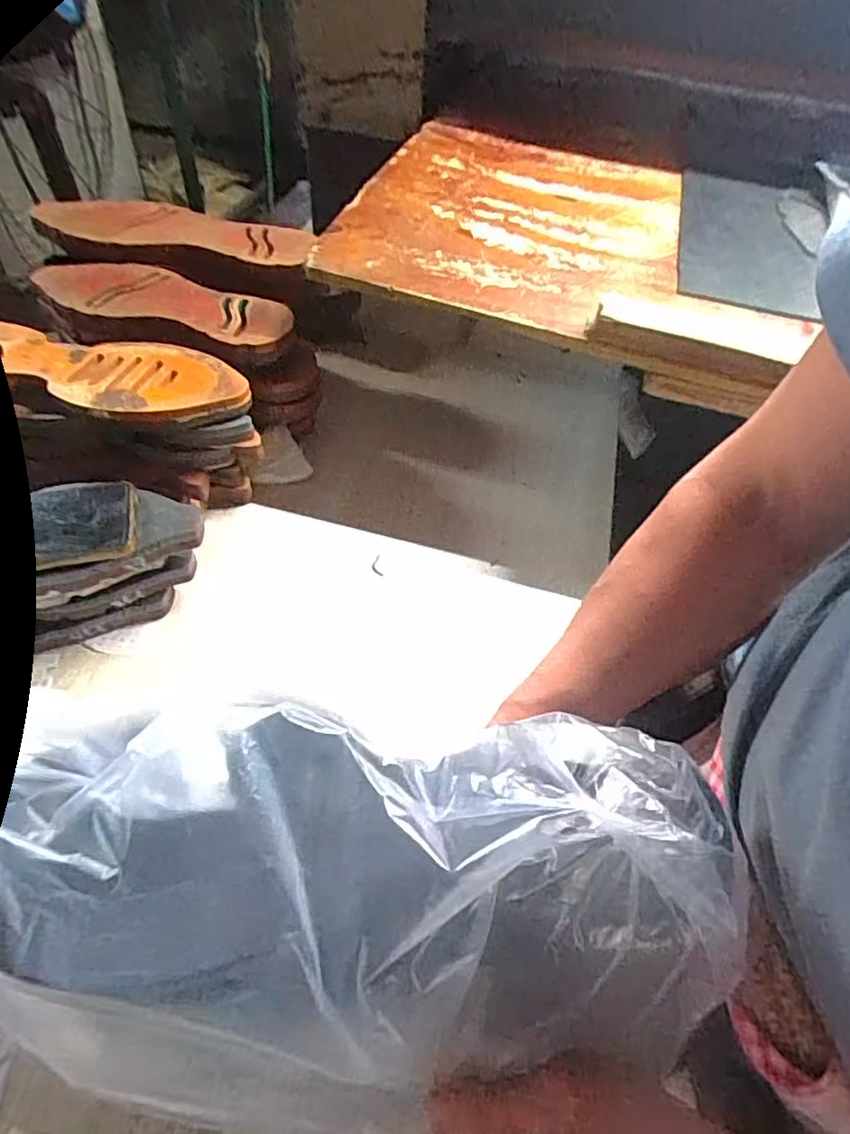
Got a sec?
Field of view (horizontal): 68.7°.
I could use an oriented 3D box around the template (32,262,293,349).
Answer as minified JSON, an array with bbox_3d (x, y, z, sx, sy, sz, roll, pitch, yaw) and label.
[{"bbox_3d":[-0.270,-0.274,0.633,0.272,0.015,0.076,17,53,9],"label":"template"}]

